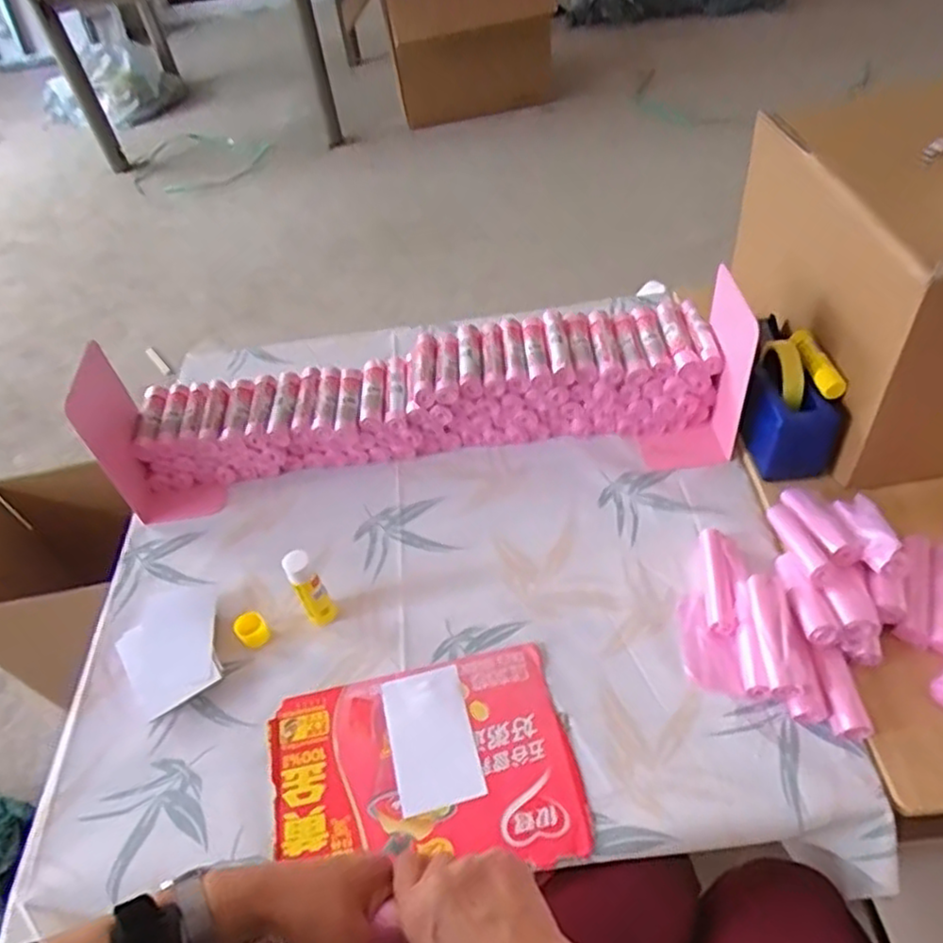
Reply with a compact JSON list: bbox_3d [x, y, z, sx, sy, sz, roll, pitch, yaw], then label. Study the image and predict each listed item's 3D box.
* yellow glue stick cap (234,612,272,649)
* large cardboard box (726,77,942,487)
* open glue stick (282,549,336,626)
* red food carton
[{"bbox_3d":[-0.237,0.172,0.773,0.030,0.025,0.031,-4,48,5],"label":"yellow glue stick cap"},{"bbox_3d":[0.509,-0.229,0.828,0.267,0.279,0.383,-11,48,-2],"label":"large cardboard box"},{"bbox_3d":[-0.170,0.126,0.756,0.030,0.106,0.025,-29,51,-17],"label":"open glue stick"},{"bbox_3d":[-0.046,0.283,0.676,0.282,0.012,0.198,-11,47,-4],"label":"red food carton"}]

